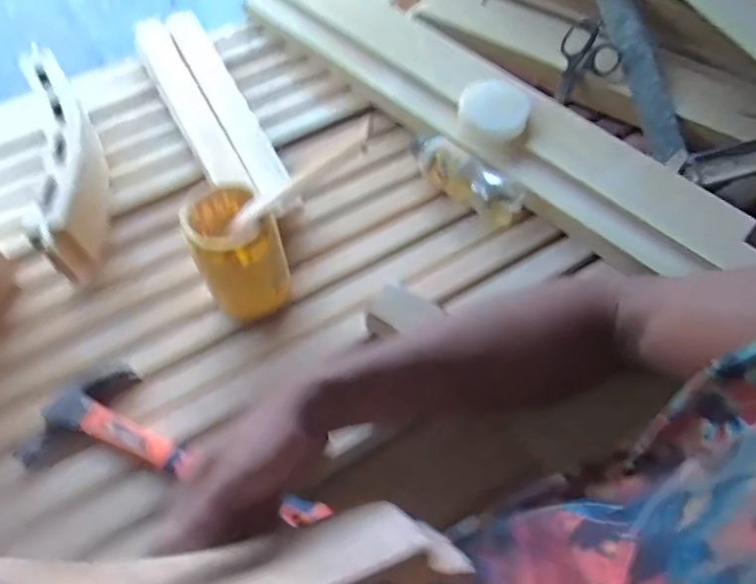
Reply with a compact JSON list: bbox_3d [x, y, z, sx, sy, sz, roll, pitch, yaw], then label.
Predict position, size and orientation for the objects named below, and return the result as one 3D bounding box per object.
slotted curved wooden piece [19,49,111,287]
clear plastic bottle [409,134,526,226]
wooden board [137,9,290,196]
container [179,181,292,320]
[{"bbox_3d":[-0.386,-0.157,0.713,0.068,0.105,0.304,-14,60,-7],"label":"slotted curved wooden piece"},{"bbox_3d":[0.107,-0.150,0.740,0.171,0.053,0.047,39,67,22],"label":"clear plastic bottle"},{"bbox_3d":[-0.240,-0.265,0.786,0.099,0.019,0.378,-32,65,2],"label":"wooden board"},{"bbox_3d":[-0.150,-0.043,0.638,0.081,0.149,0.092,-11,60,-5],"label":"container"}]

